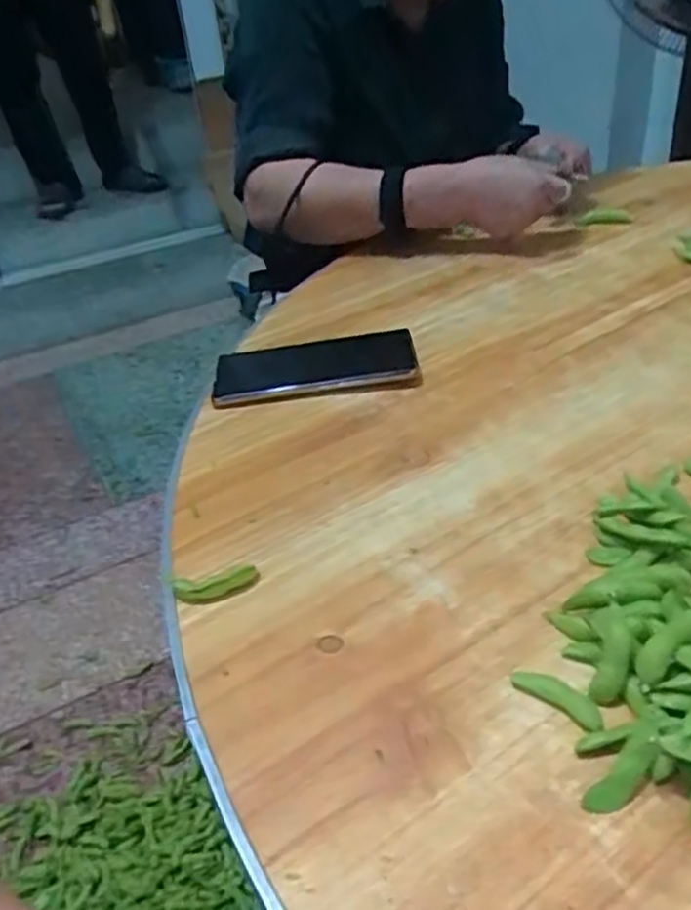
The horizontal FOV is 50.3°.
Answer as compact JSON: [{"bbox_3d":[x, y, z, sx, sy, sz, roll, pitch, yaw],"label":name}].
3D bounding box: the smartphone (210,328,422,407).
[{"bbox_3d":[-0.025,-0.078,0.617,0.162,0.013,0.089,-7,37,1],"label":"smartphone"}]

